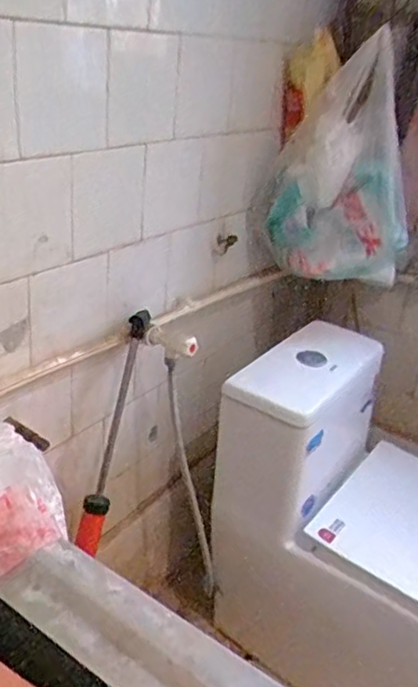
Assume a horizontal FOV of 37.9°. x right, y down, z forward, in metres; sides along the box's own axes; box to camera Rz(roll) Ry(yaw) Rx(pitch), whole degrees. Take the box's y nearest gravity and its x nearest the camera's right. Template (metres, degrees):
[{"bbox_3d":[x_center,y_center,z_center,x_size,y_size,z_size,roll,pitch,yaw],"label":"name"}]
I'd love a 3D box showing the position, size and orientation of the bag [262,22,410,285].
[{"bbox_3d":[0.233,-0.286,1.047,0.249,0.373,0.172,10,27,6],"label":"bag"}]

